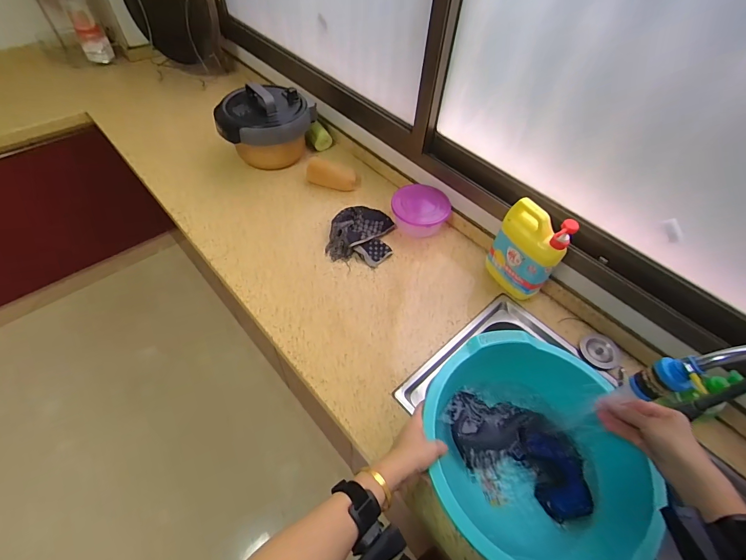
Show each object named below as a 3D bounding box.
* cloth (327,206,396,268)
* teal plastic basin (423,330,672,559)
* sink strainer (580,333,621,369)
[{"bbox_3d":[-0.031,-0.130,0.973,0.165,0.050,0.179,7,53,2],"label":"cloth"},{"bbox_3d":[0.263,0.285,0.591,0.329,0.143,0.341,2,53,-2],"label":"teal plastic basin"},{"bbox_3d":[0.507,0.158,0.803,0.087,0.015,0.079,-25,59,-20],"label":"sink strainer"}]

